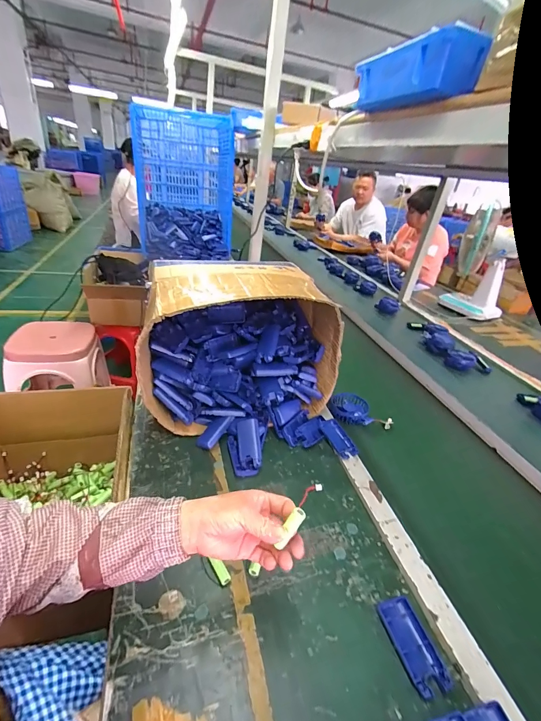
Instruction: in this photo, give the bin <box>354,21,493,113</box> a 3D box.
[{"bbox_3d":[0.205,-0.424,0.493,0.055,0.069,0.236,-2,32,-18],"label":"bin"}]

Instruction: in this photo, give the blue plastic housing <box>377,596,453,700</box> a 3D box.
[{"bbox_3d":[0.175,0.351,0.410,0.047,0.007,0.094,-1,32,-16],"label":"blue plastic housing"}]

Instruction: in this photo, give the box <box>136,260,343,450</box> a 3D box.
[{"bbox_3d":[-0.069,-0.024,0.712,0.392,0.303,0.243,-3,32,-19],"label":"box"}]

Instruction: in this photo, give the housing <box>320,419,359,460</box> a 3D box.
[{"bbox_3d":[0.146,0.166,0.705,0.042,0.012,0.096,-13,47,-26],"label":"housing"}]

